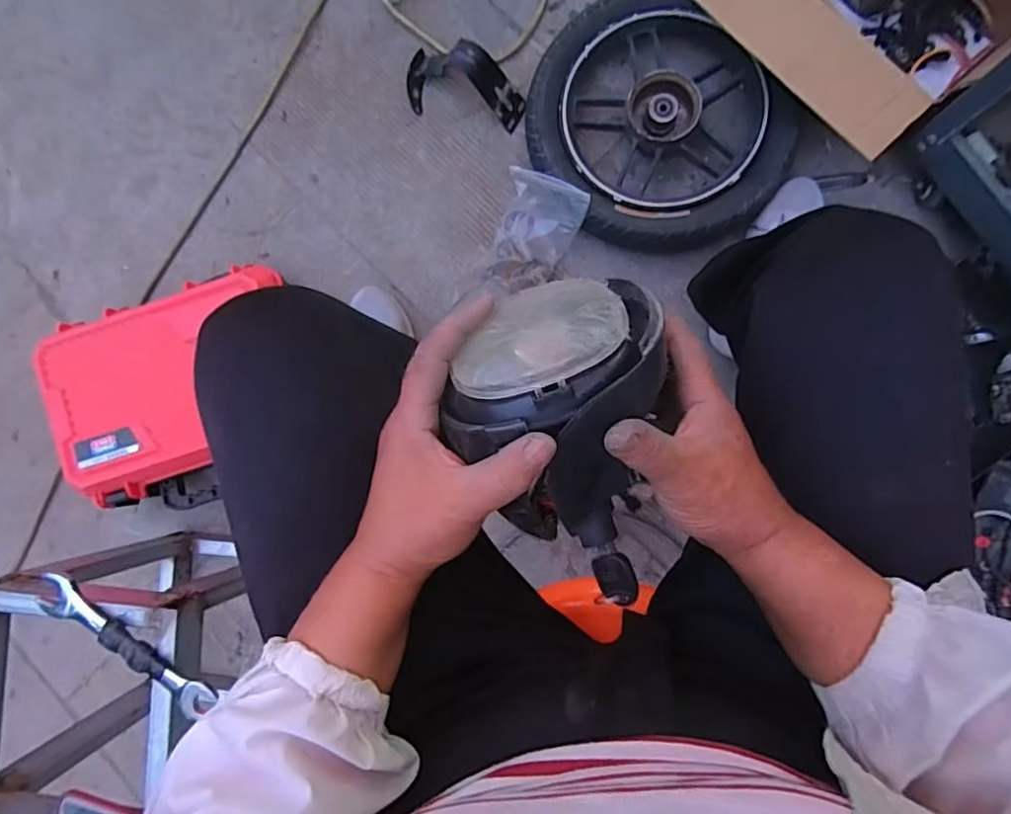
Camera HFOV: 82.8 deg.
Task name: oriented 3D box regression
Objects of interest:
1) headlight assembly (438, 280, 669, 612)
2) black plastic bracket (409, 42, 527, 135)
[{"bbox_3d":[0.027,0.019,0.309,0.107,0.092,0.172,7,87,9],"label":"headlight assembly"},{"bbox_3d":[-0.068,-0.449,0.802,0.183,0.081,0.081,27,91,9],"label":"black plastic bracket"}]

